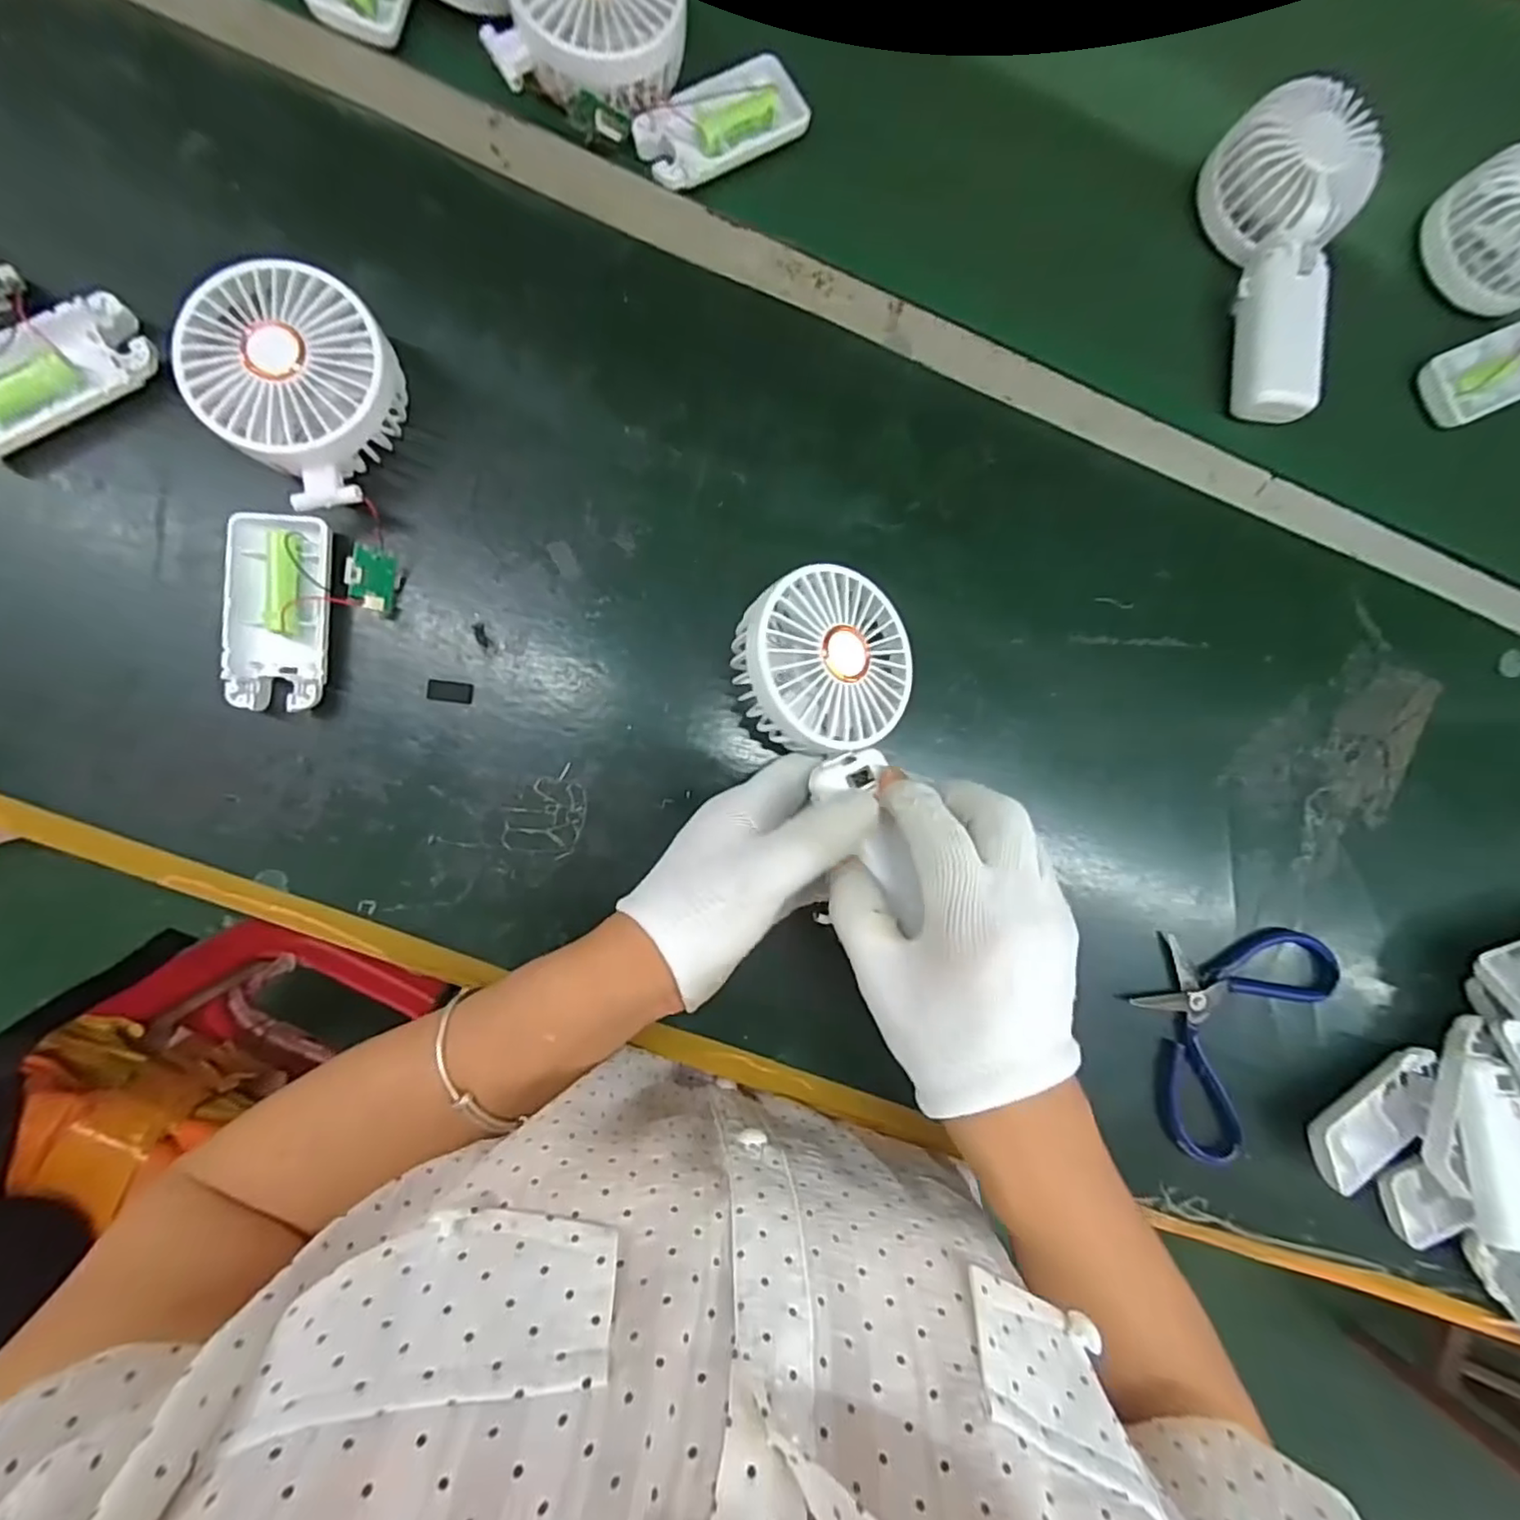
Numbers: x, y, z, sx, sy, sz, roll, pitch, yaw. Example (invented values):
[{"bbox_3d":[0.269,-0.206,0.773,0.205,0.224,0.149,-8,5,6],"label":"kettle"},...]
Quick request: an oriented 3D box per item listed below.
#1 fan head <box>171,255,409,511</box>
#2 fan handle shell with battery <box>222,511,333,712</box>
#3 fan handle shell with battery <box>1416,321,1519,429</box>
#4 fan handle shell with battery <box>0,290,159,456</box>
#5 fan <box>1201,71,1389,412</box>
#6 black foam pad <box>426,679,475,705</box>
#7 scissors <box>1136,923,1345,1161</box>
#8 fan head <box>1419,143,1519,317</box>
[{"bbox_3d":[-0.223,-0.177,0.308,0.084,0.046,0.096,19,87,-5],"label":"fan head"},{"bbox_3d":[-0.238,-0.074,0.316,0.045,0.020,0.096,1,89,-5],"label":"fan handle shell with battery"},{"bbox_3d":[0.458,-0.243,0.398,0.086,0.016,0.046,-24,91,-6],"label":"fan handle shell with battery"},{"bbox_3d":[-0.345,-0.185,0.308,0.095,0.020,0.044,-35,92,-5],"label":"fan handle shell with battery"},{"bbox_3d":[0.304,-0.291,0.369,0.078,0.035,0.175,5,88,-5],"label":"fan"},{"bbox_3d":[-0.161,-0.035,0.331,0.022,0.004,0.011,6,88,-5],"label":"black foam pad"},{"bbox_3d":[0.262,0.149,0.364,0.095,0.010,0.138,35,86,-4],"label":"scissors"},{"bbox_3d":[0.457,-0.320,0.389,0.076,0.040,0.089,-38,92,-5],"label":"fan head"}]

